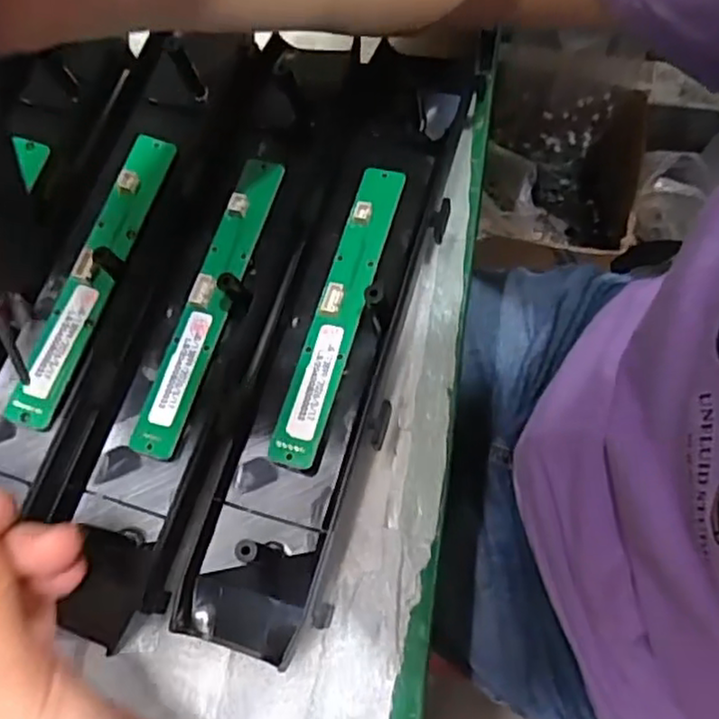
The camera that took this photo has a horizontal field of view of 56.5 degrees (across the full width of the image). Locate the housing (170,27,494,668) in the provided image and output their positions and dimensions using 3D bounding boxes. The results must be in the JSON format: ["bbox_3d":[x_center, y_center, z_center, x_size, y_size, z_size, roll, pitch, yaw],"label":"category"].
[{"bbox_3d":[-0.003,-0.025,0.290,0.055,0.021,0.284,15,73,4],"label":"housing"}]

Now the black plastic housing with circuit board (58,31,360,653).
[{"bbox_3d":[-0.062,-0.029,0.283,0.053,0.025,0.274,15,73,4],"label":"black plastic housing with circuit board"}]

